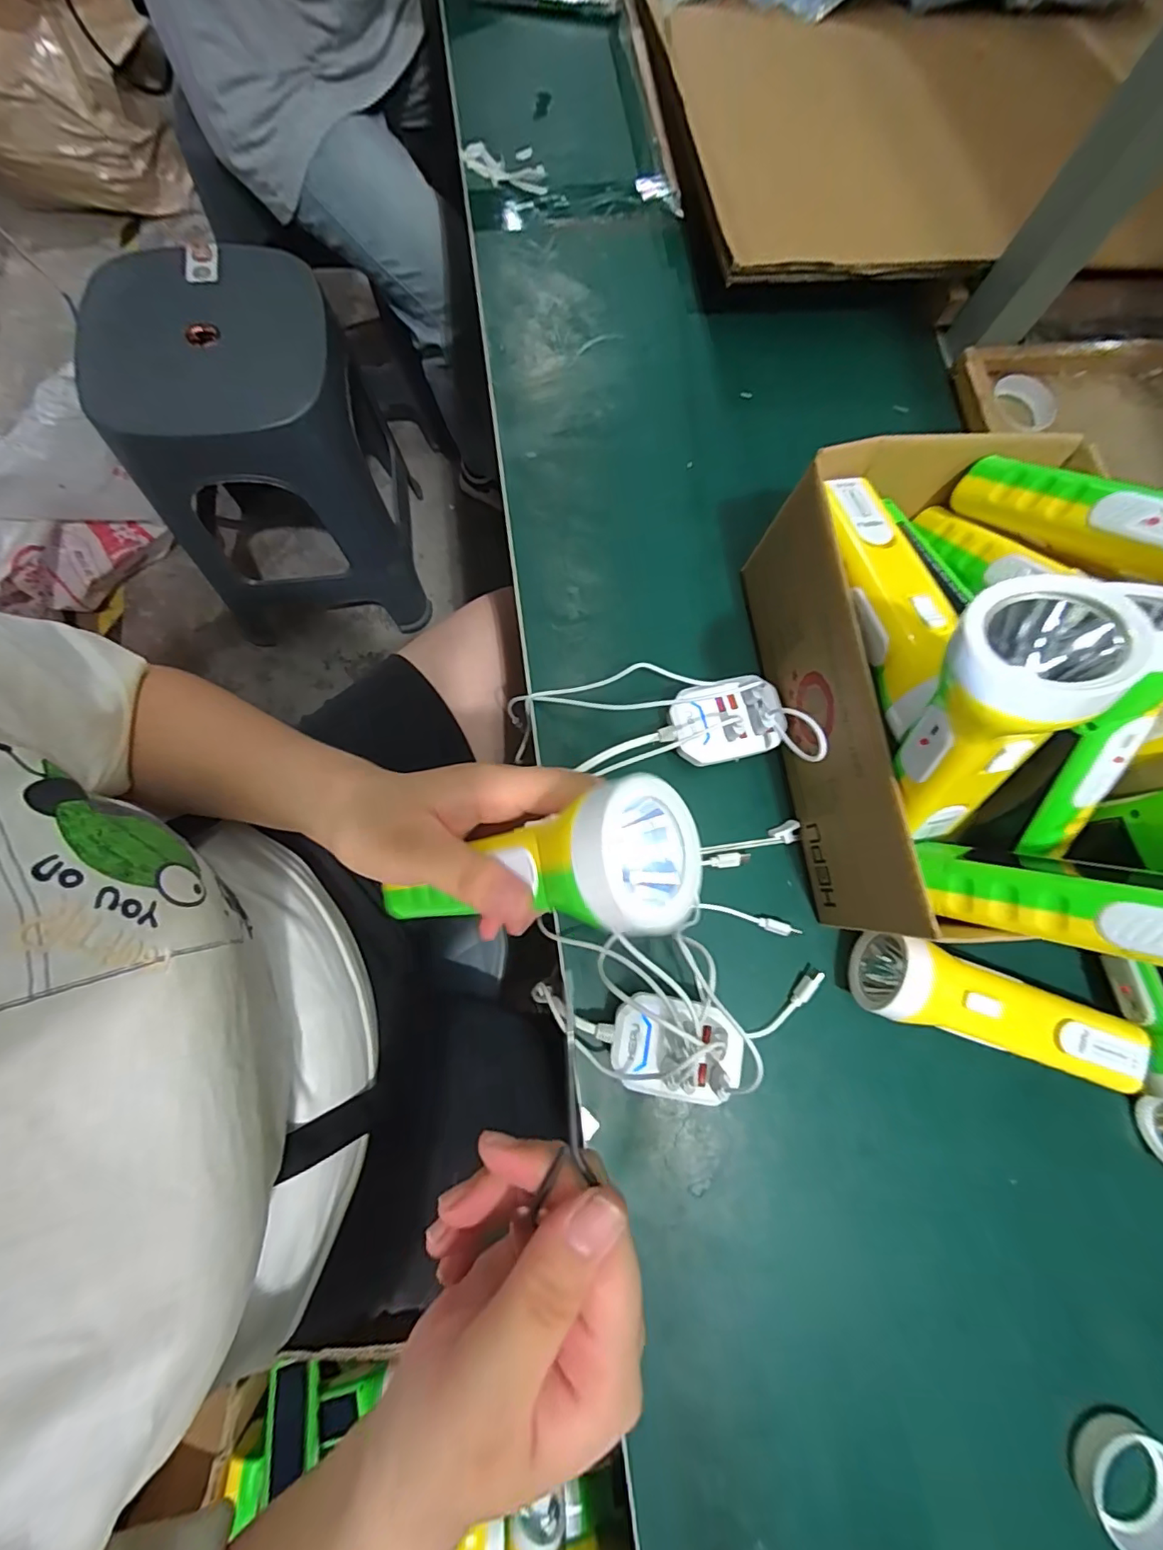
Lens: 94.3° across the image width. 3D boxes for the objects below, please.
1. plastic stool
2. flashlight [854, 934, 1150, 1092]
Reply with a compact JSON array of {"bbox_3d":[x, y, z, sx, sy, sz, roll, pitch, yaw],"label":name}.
[{"bbox_3d":[-0.505,-0.519,0.945,0.359,0.475,0.358,1,77,-4],"label":"plastic stool"},{"bbox_3d":[0.252,0.143,0.328,0.170,0.044,0.048,18,77,1],"label":"flashlight"}]

